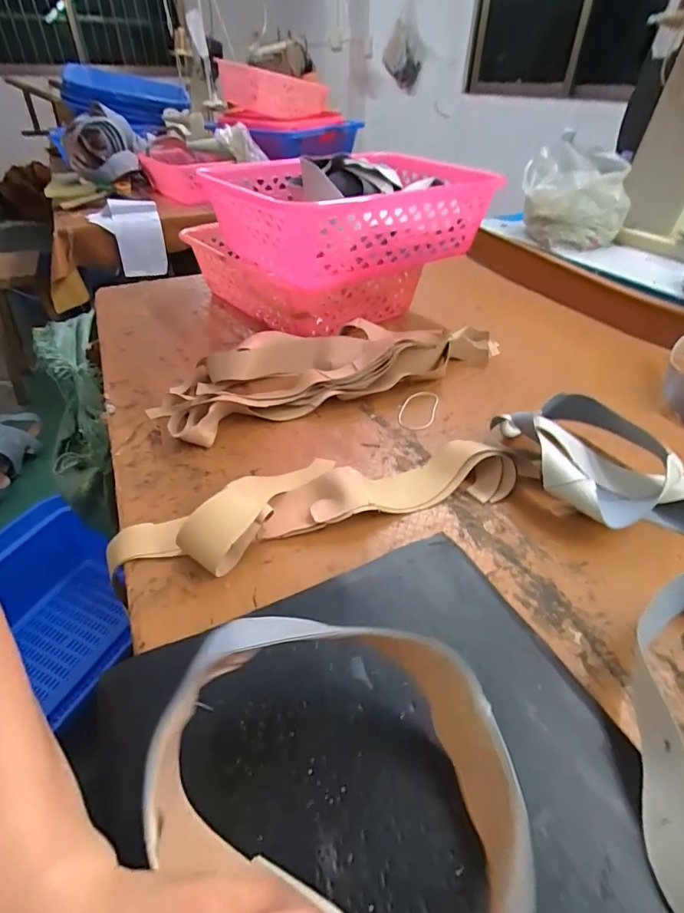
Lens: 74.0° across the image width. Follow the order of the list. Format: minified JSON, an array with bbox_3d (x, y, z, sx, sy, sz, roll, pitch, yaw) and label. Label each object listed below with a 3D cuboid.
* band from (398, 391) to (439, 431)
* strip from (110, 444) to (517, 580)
[{"bbox_3d":[0.106,-0.065,0.628,0.047,0.004,0.103,11,41,13],"label":"band"},{"bbox_3d":[-0.025,0.035,0.481,0.429,0.040,0.120,-12,42,-14],"label":"strip"}]

